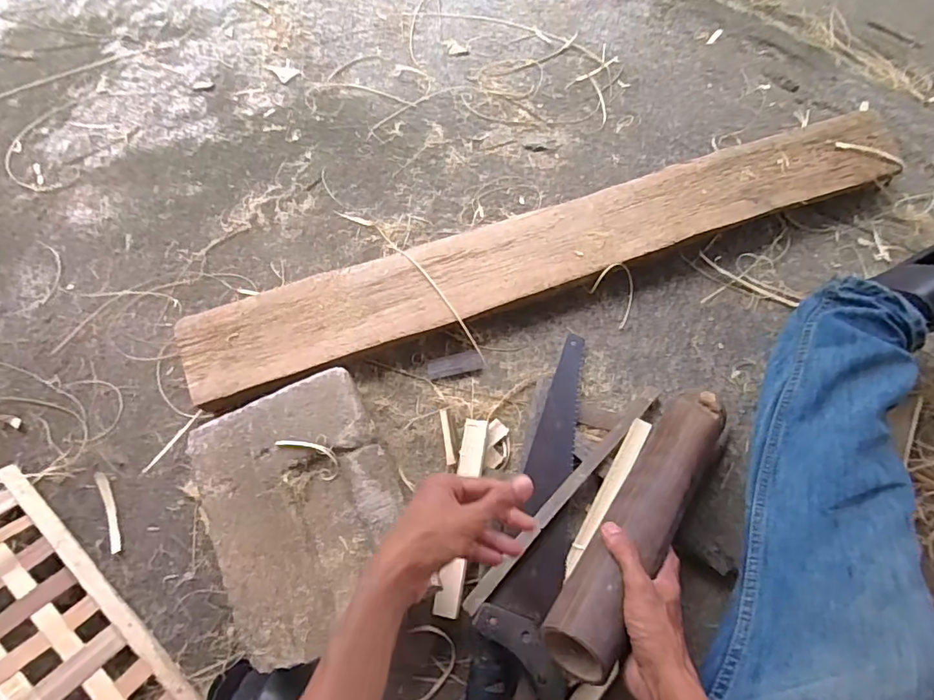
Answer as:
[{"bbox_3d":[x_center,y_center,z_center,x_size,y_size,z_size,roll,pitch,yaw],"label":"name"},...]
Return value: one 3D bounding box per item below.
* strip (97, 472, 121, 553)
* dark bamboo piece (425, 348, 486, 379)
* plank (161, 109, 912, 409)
[{"bbox_3d":[-0.451,0.204,0.652,0.013,0.004,0.105,-18,70,-23],"label":"strip"},{"bbox_3d":[-0.017,0.020,0.730,0.077,0.009,0.031,-13,67,-7],"label":"dark bamboo piece"},{"bbox_3d":[0.133,-0.153,0.758,1.070,0.034,0.134,-20,71,-7],"label":"plank"}]

